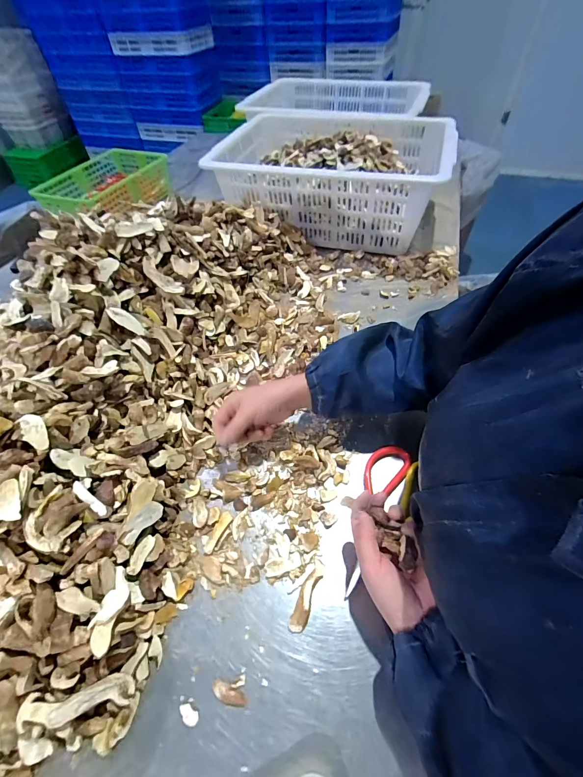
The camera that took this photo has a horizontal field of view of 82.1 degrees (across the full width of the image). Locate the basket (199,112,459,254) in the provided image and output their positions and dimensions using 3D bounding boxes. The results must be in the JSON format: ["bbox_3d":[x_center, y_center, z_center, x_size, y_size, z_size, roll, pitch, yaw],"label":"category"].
[{"bbox_3d":[0.110,-0.549,0.881,0.511,0.192,0.436,15,54,12],"label":"basket"}]

